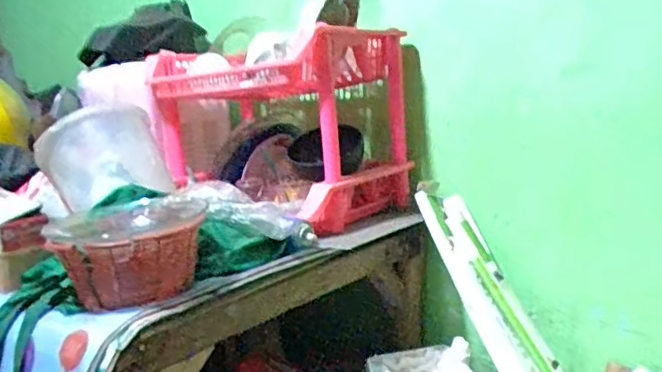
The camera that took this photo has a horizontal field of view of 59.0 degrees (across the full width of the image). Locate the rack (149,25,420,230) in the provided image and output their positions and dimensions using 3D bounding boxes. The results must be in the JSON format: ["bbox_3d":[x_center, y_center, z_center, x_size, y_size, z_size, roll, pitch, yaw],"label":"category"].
[{"bbox_3d":[-0.105,-0.108,1.163,0.429,0.327,0.312,1,9,38],"label":"rack"}]

